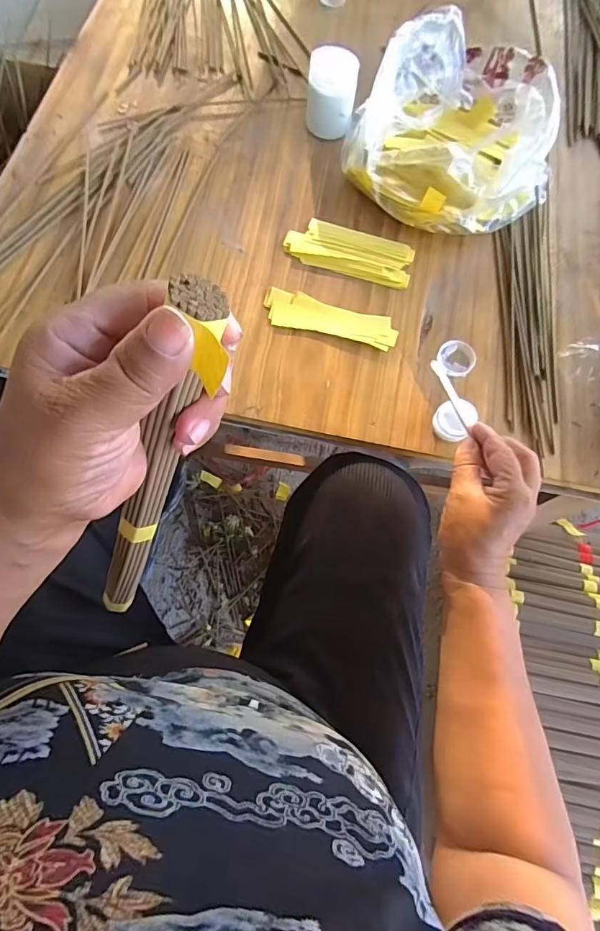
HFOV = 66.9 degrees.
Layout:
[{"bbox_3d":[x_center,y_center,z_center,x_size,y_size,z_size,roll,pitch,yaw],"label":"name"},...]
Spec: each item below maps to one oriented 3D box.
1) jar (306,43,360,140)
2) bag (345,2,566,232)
[{"bbox_3d":[0.037,-0.436,0.537,0.057,0.070,0.051,7,72,0],"label":"jar"},{"bbox_3d":[0.172,-0.369,0.507,0.233,0.082,0.226,26,73,6],"label":"bag"}]

